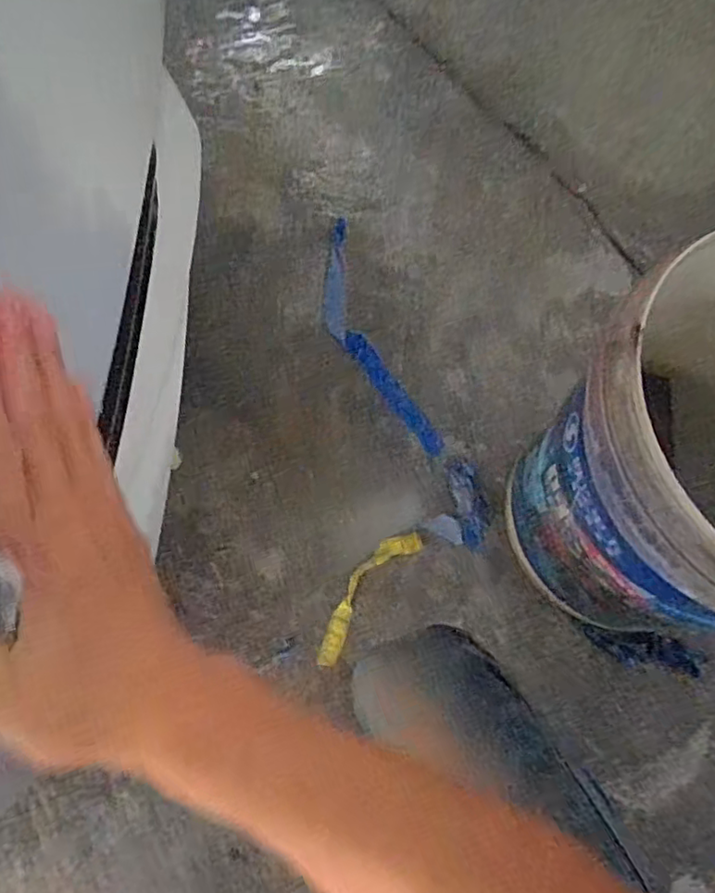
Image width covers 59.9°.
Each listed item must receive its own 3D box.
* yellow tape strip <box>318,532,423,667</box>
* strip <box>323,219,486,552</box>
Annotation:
[{"bbox_3d":[0.007,0.166,0.711,0.043,0.005,0.179,37,74,11],"label":"yellow tape strip"},{"bbox_3d":[0.044,-0.089,0.810,0.085,0.015,0.477,-21,73,-9],"label":"strip"}]

